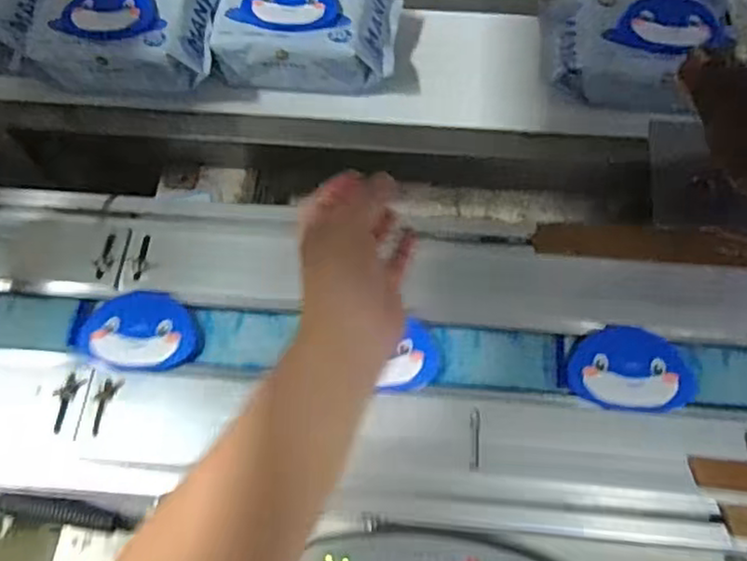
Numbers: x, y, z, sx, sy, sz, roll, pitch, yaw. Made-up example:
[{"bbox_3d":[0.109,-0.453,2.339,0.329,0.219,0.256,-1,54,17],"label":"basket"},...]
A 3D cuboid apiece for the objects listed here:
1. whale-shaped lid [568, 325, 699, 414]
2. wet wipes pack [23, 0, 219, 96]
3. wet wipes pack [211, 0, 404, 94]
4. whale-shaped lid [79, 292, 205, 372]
[{"bbox_3d":[0.205,0.069,0.531,0.095,0.008,0.069,4,64,5],"label":"whale-shaped lid"},{"bbox_3d":[-0.261,-0.259,0.696,0.199,0.058,0.134,4,64,5],"label":"wet wipes pack"},{"bbox_3d":[-0.074,-0.258,0.707,0.194,0.083,0.117,5,65,5],"label":"wet wipes pack"},{"bbox_3d":[-0.192,0.041,0.559,0.095,0.012,0.066,3,64,4],"label":"whale-shaped lid"}]

